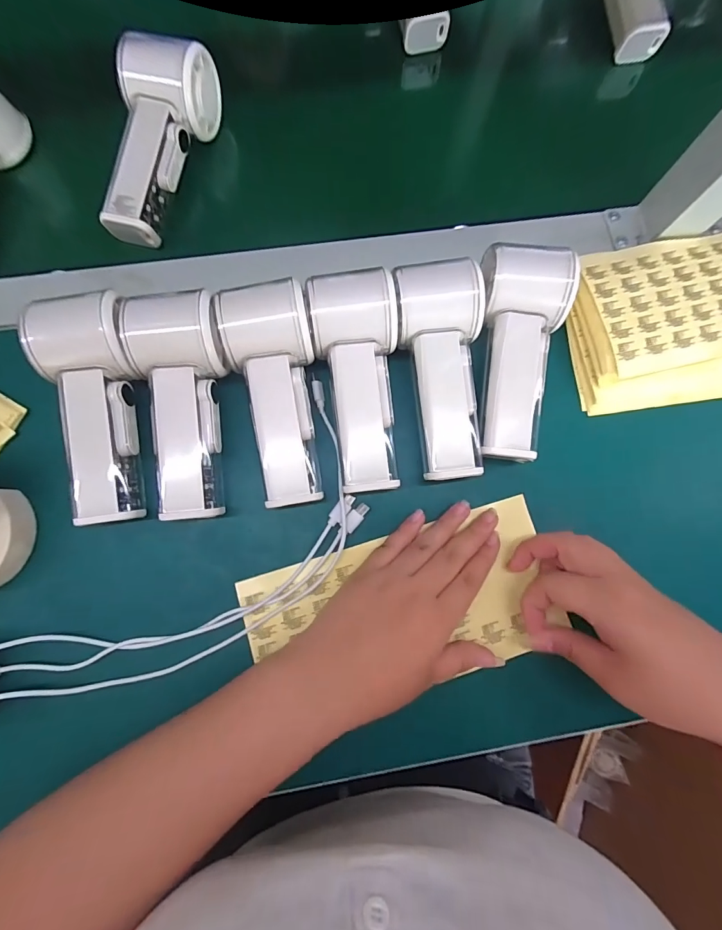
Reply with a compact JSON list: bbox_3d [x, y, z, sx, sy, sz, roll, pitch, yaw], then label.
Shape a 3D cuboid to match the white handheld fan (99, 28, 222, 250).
[{"bbox_3d":[-0.161,-0.249,0.305,0.059,0.048,0.150,15,79,0],"label":"white handheld fan"}]

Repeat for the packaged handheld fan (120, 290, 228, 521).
[{"bbox_3d":[-0.116,-0.040,0.270,0.055,0.055,0.148,-9,80,-4],"label":"packaged handheld fan"}]

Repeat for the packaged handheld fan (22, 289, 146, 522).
[{"bbox_3d":[-0.173,-0.040,0.268,0.057,0.055,0.153,-11,80,-5],"label":"packaged handheld fan"}]

